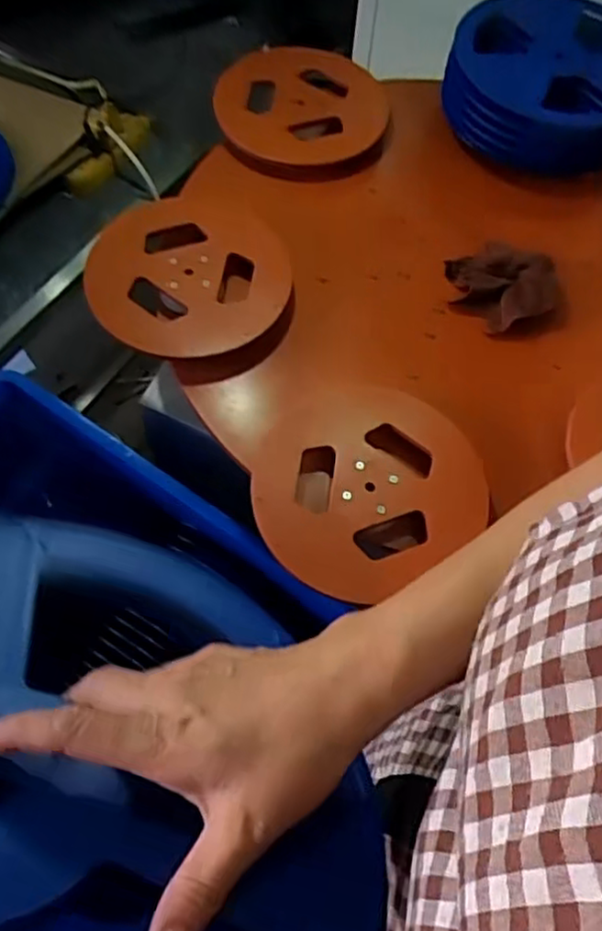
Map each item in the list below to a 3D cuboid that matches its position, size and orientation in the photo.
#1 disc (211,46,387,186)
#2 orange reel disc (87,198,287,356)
[{"bbox_3d":[0.006,-0.528,1.060,0.262,0.054,0.216,2,74,-9],"label":"disc"},{"bbox_3d":[-0.144,-0.255,0.919,0.262,0.020,0.237,-3,71,-16],"label":"orange reel disc"}]

